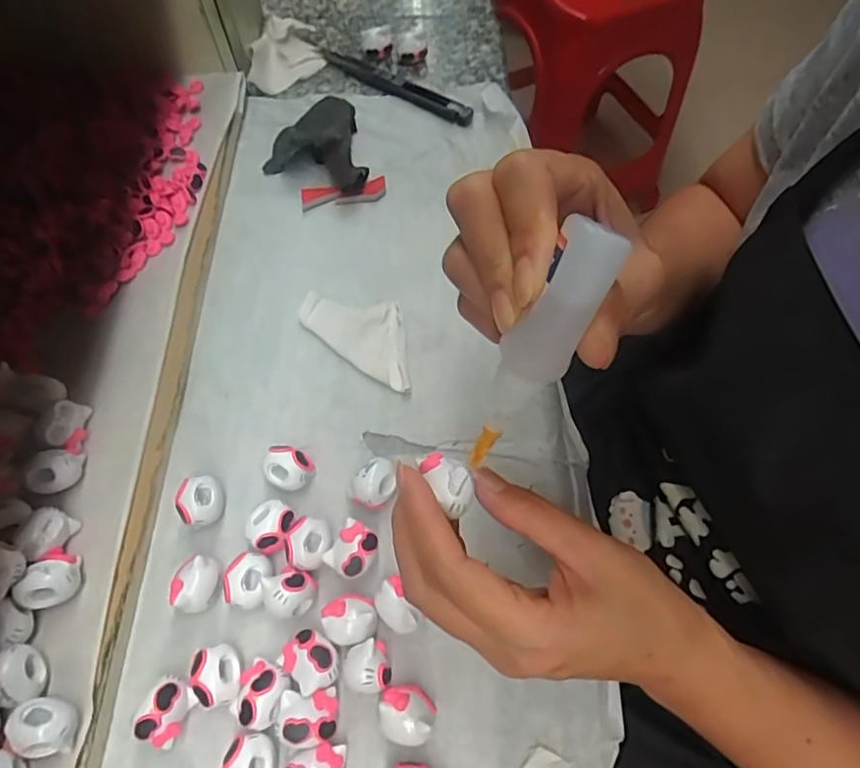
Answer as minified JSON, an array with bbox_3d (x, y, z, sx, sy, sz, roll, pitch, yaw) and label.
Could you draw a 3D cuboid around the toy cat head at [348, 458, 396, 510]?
[{"bbox_3d":[-0.031,0.051,0.297,0.024,0.019,0.025,0,64,0],"label":"toy cat head"}]

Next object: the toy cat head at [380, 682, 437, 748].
[{"bbox_3d":[-0.010,0.144,0.250,0.023,0.019,0.021,0,64,0],"label":"toy cat head"}]

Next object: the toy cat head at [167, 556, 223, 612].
[{"bbox_3d":[-0.113,0.096,0.274,0.021,0.020,0.024,22,66,10],"label":"toy cat head"}]

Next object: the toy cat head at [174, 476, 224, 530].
[{"bbox_3d":[-0.117,0.062,0.292,0.021,0.018,0.025,-13,65,-6],"label":"toy cat head"}]

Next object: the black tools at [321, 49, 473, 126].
[{"bbox_3d":[-0.028,-0.234,0.441,0.139,0.008,0.020,31,68,14],"label":"black tools"}]

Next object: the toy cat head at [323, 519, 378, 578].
[{"bbox_3d":[-0.037,0.083,0.280,0.021,0.020,0.024,28,67,13],"label":"toy cat head"}]

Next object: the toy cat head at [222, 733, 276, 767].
[{"bbox_3d":[-0.076,0.162,0.241,0.020,0.017,0.024,-12,65,-6],"label":"toy cat head"}]

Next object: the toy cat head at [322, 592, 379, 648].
[{"bbox_3d":[-0.037,0.111,0.268,0.024,0.019,0.021,-13,65,-6],"label":"toy cat head"}]

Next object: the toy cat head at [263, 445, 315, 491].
[{"bbox_3d":[-0.073,0.045,0.300,0.024,0.018,0.023,0,64,0],"label":"toy cat head"}]

